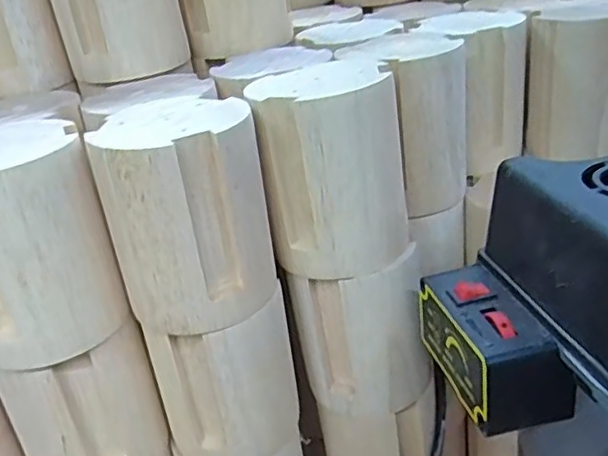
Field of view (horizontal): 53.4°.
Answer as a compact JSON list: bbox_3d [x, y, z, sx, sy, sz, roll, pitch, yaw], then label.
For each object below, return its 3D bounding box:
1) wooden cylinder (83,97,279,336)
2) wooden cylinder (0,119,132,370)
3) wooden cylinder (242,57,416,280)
[{"bbox_3d":[-0.055,-0.008,0.306,0.074,0.096,0.068,-6,28,2],"label":"wooden cylinder"},{"bbox_3d":[-0.137,0.007,0.296,0.072,0.096,0.067,-22,31,-26],"label":"wooden cylinder"},{"bbox_3d":[0.019,-0.035,0.333,0.074,0.097,0.074,0,29,14],"label":"wooden cylinder"}]

